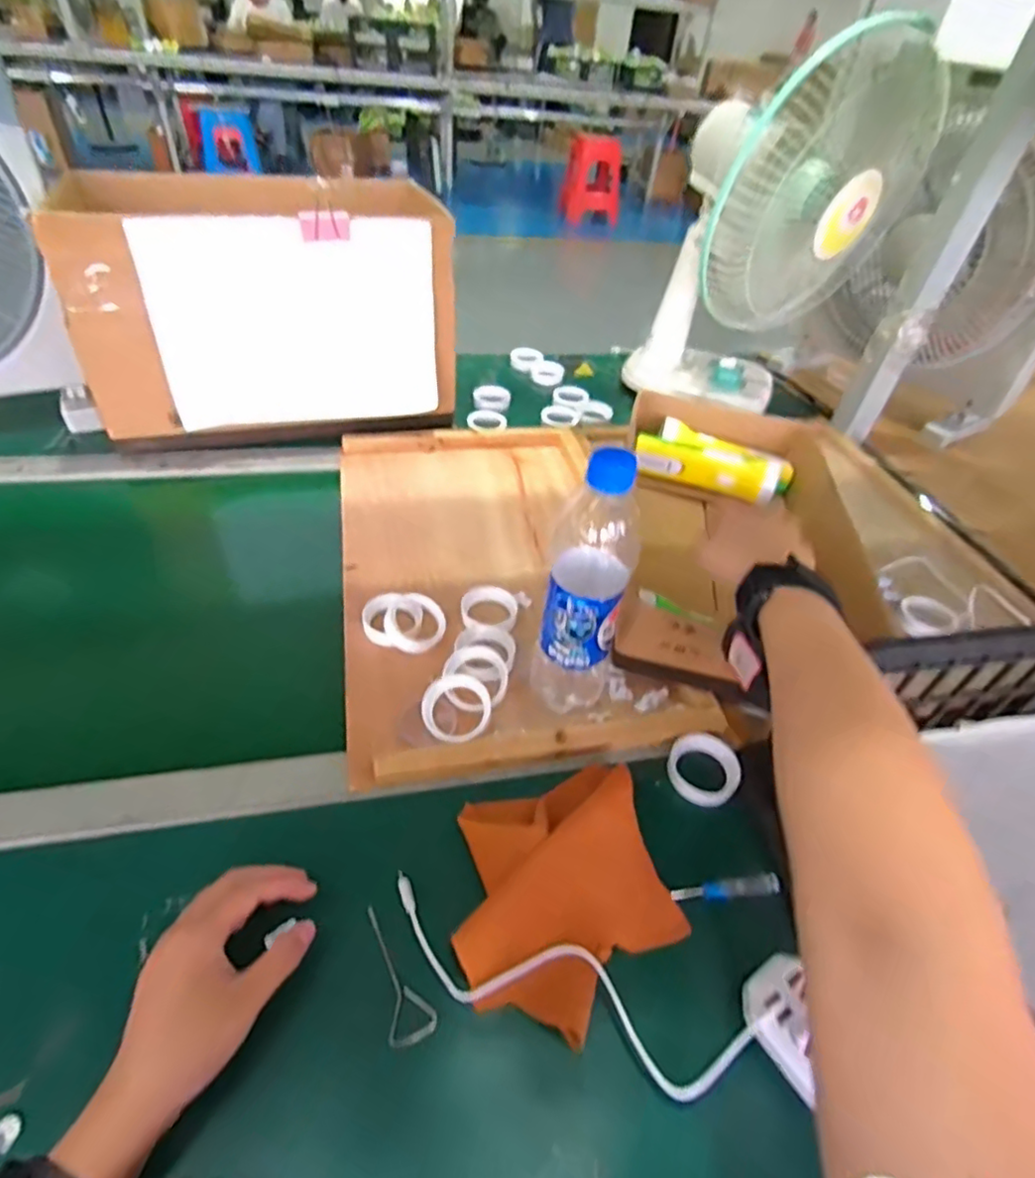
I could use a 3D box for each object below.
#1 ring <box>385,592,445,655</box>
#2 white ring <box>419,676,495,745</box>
[{"bbox_3d":[-0.093,0.031,0.566,0.053,0.010,0.053,3,73,-11],"label":"ring"},{"bbox_3d":[-0.048,0.095,0.496,0.055,0.013,0.055,1,64,-2],"label":"white ring"}]

